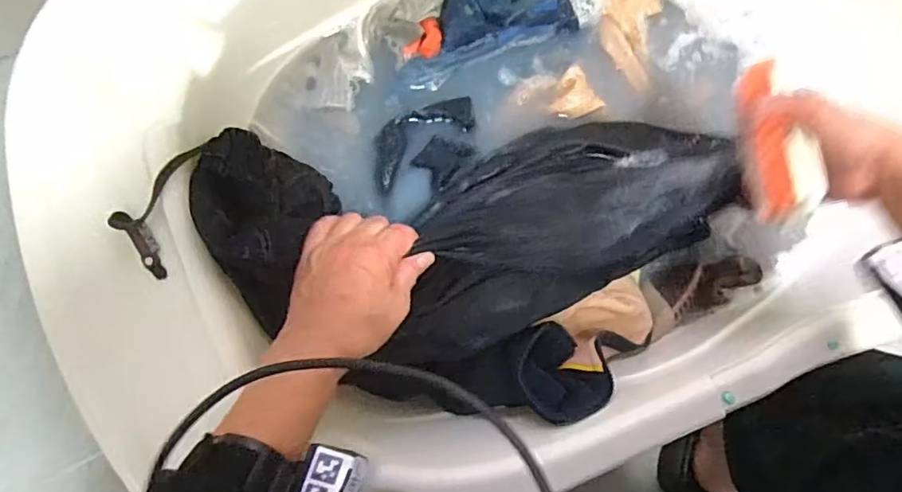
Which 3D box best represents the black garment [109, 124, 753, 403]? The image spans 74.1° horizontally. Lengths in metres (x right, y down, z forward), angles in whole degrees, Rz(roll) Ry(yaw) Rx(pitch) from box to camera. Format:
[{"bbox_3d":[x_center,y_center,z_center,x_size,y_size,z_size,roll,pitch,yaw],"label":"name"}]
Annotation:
[{"bbox_3d":[0.002,-0.003,0.521,0.472,0.149,0.206,-5,88,-19],"label":"black garment"}]

